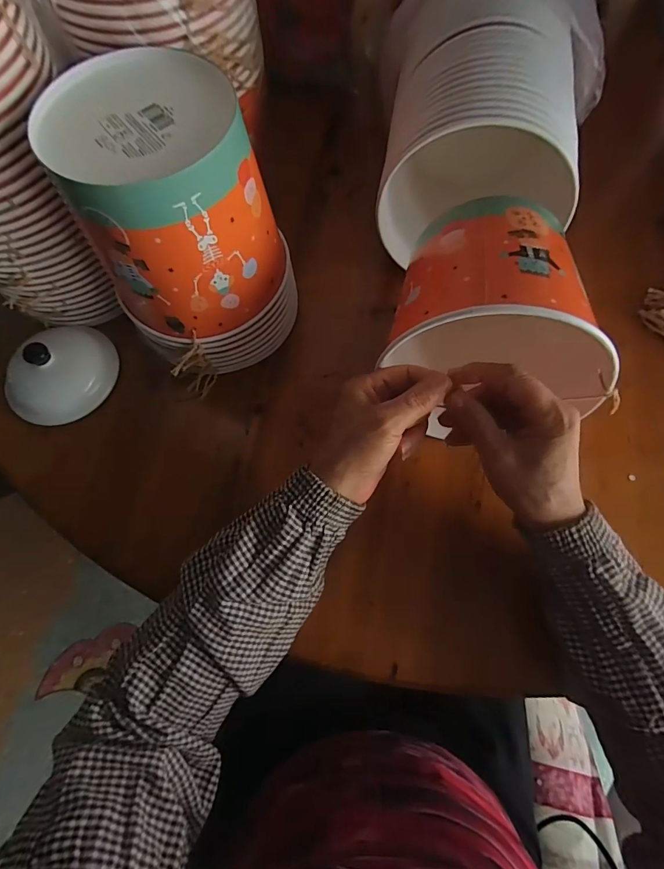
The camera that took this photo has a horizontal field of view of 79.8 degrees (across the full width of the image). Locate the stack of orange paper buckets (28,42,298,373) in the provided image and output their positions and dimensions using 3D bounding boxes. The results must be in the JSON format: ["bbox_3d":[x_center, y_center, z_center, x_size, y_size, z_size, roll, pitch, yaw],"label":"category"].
[{"bbox_3d":[-0.110,-0.154,0.335,0.140,0.197,0.127,-20,70,-5],"label":"stack of orange paper buckets"}]

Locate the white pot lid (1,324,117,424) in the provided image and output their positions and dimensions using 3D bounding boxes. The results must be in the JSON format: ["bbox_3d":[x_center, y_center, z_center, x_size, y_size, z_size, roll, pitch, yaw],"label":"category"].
[{"bbox_3d":[-0.263,-0.062,0.383,0.092,0.046,0.103,25,73,11],"label":"white pot lid"}]

